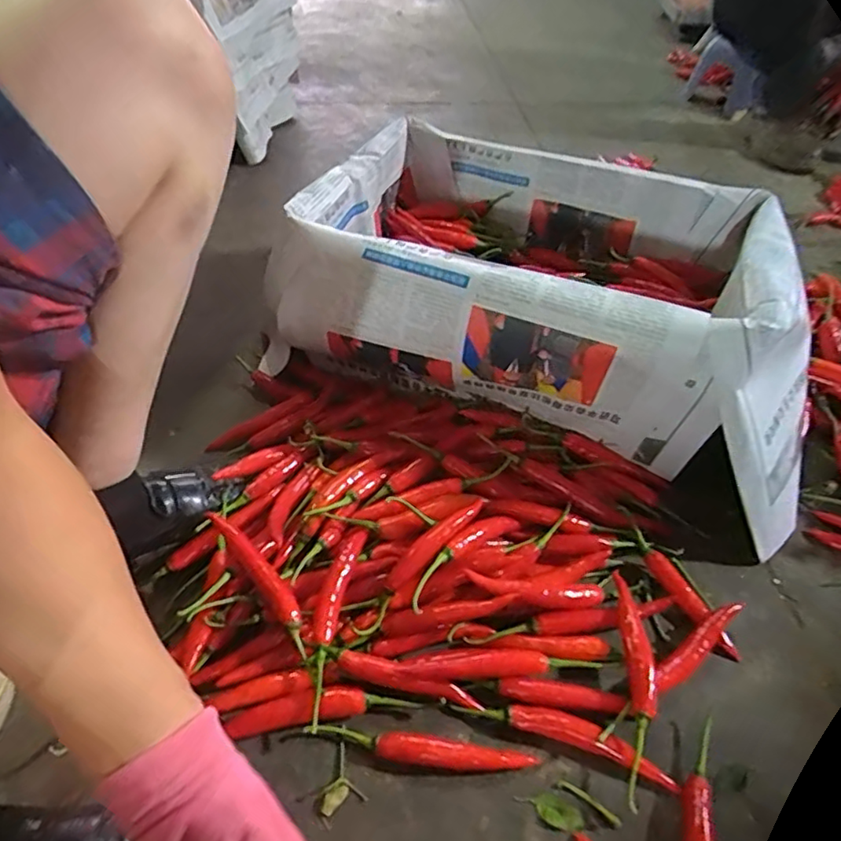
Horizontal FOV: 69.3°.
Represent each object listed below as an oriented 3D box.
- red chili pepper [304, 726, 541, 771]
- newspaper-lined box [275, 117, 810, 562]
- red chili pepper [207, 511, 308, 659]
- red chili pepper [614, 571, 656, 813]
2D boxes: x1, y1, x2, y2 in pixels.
[{"bbox_3d":[0.000,0.245,0.451,0.168,0.019,0.017,6,46,3],"label":"red chili pepper"},{"bbox_3d":[0.149,-0.146,0.675,0.518,0.179,0.339,17,46,15],"label":"newspaper-lined box"},{"bbox_3d":[-0.129,0.131,0.504,0.020,0.026,0.136,-32,68,-29],"label":"red chili pepper"},{"bbox_3d":[0.173,0.199,0.479,0.025,0.026,0.177,7,46,4],"label":"red chili pepper"}]

